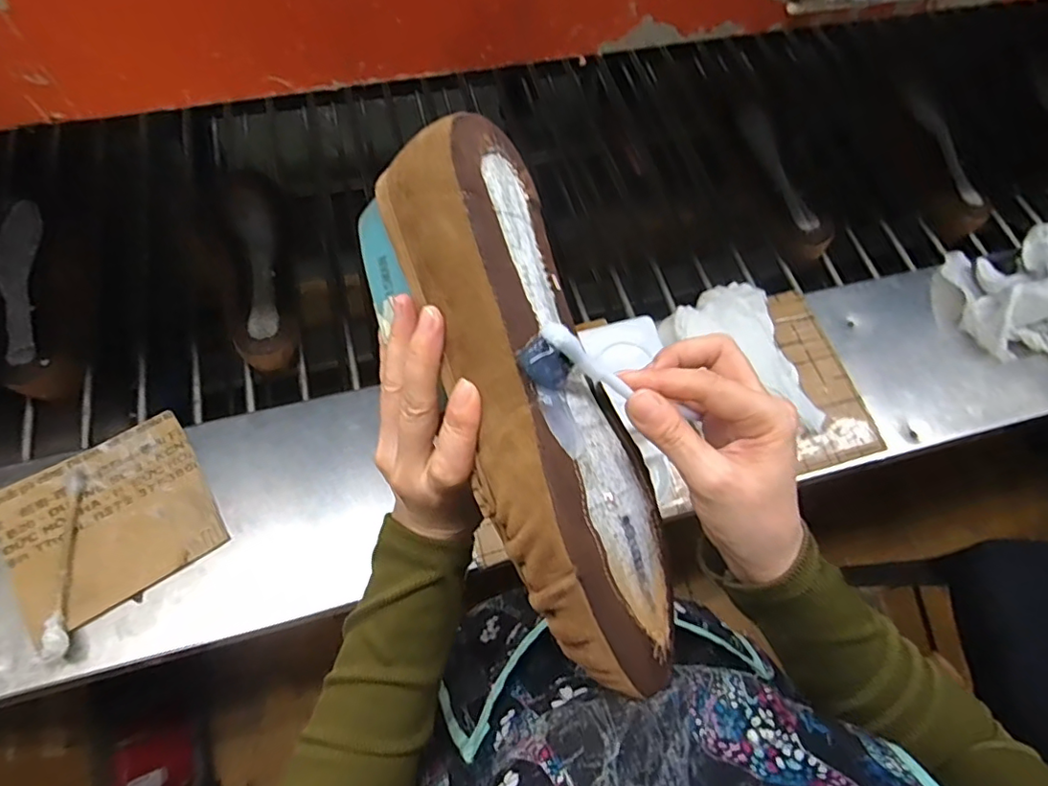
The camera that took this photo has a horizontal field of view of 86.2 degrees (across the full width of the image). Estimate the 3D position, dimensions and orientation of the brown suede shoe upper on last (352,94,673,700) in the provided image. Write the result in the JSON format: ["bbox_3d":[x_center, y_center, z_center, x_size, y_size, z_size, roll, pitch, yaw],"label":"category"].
[{"bbox_3d":[0.005,0.006,0.264,0.082,0.082,0.265,-23,87,-13],"label":"brown suede shoe upper on last"}]

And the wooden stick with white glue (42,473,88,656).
[{"bbox_3d":[-0.460,0.165,0.562,0.017,0.019,0.185,-12,66,-9],"label":"wooden stick with white glue"}]

